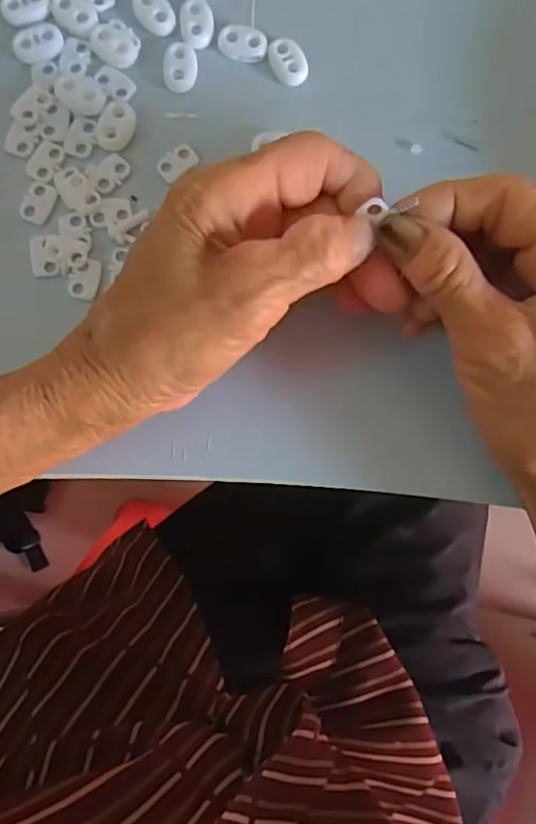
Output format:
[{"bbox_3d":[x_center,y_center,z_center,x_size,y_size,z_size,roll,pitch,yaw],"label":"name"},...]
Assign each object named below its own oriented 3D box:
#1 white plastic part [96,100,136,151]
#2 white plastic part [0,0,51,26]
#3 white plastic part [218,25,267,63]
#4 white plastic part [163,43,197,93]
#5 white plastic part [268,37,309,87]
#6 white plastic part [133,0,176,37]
[{"bbox_3d":[-0.066,-0.126,0.266,0.014,0.004,0.022,25,84,1],"label":"white plastic part"},{"bbox_3d":[-0.107,-0.180,0.268,0.021,0.005,0.014,-30,86,-5],"label":"white plastic part"},{"bbox_3d":[-0.011,-0.167,0.274,0.022,0.006,0.014,9,84,-1],"label":"white plastic part"},{"bbox_3d":[-0.039,-0.154,0.271,0.015,0.004,0.022,-2,84,-2],"label":"white plastic part"},{"bbox_3d":[0.009,-0.158,0.274,0.015,0.005,0.021,-26,85,-4],"label":"white plastic part"},{"bbox_3d":[-0.051,-0.179,0.272,0.015,0.004,0.023,-39,87,-5],"label":"white plastic part"}]

